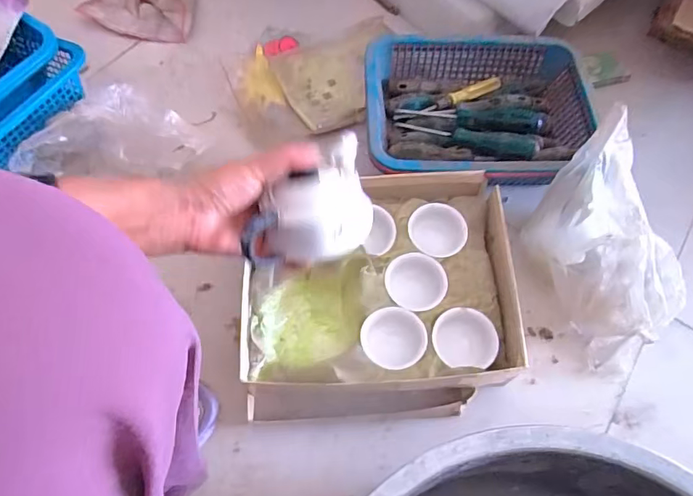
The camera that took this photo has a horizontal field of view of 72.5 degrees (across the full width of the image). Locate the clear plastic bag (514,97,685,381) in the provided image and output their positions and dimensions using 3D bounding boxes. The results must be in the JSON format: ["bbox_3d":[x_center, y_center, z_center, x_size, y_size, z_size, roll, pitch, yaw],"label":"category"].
[{"bbox_3d":[0.287,-0.001,0.514,0.108,0.144,0.224,-16,65,-10],"label":"clear plastic bag"}]

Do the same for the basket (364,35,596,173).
[{"bbox_3d":[0.172,-0.176,0.624,0.297,0.080,0.223,-2,63,-3],"label":"basket"}]

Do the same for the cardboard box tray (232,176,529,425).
[{"bbox_3d":[0.039,0.044,0.503,0.279,0.076,0.245,-1,63,-3],"label":"cardboard box tray"}]

